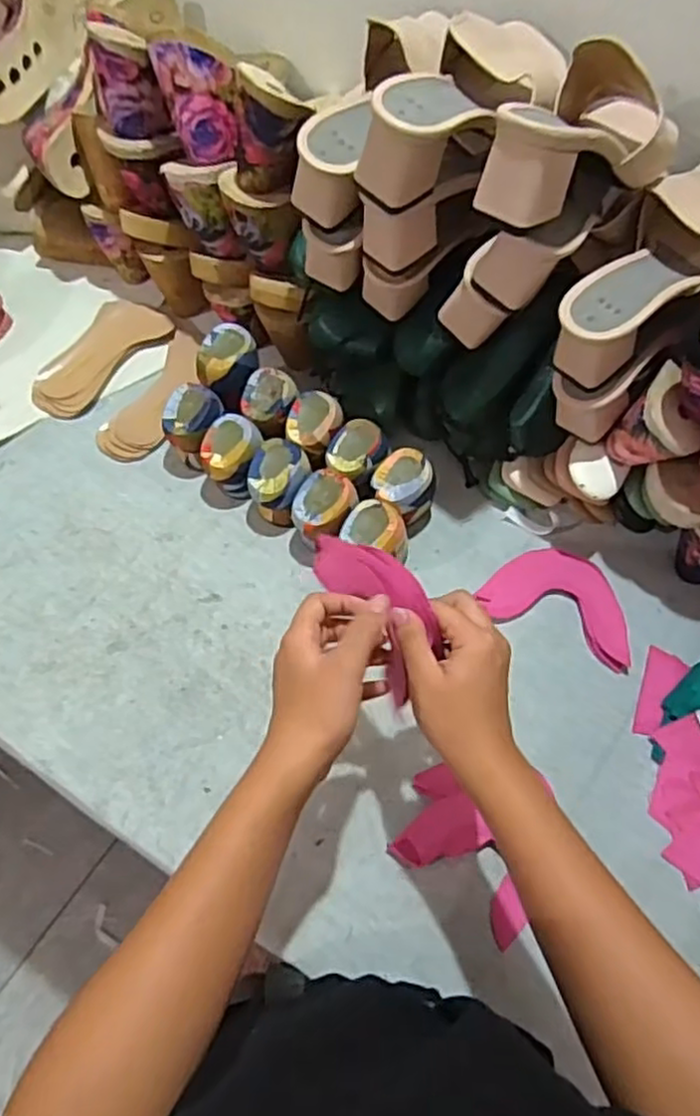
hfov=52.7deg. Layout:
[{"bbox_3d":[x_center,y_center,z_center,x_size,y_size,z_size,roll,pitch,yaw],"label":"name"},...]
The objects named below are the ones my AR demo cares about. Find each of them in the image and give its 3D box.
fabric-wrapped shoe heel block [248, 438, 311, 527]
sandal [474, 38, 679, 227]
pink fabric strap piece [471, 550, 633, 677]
[{"bbox_3d":[-0.066,-0.069,0.666,0.051,0.068,0.055,19,63,8],"label":"fabric-wrapped shoe heel block"},{"bbox_3d":[0.174,-0.297,0.494,0.087,0.081,0.219,32,65,14],"label":"sandal"},{"bbox_3d":[0.197,0.037,0.656,0.138,0.011,0.091,22,63,10],"label":"pink fabric strap piece"}]

